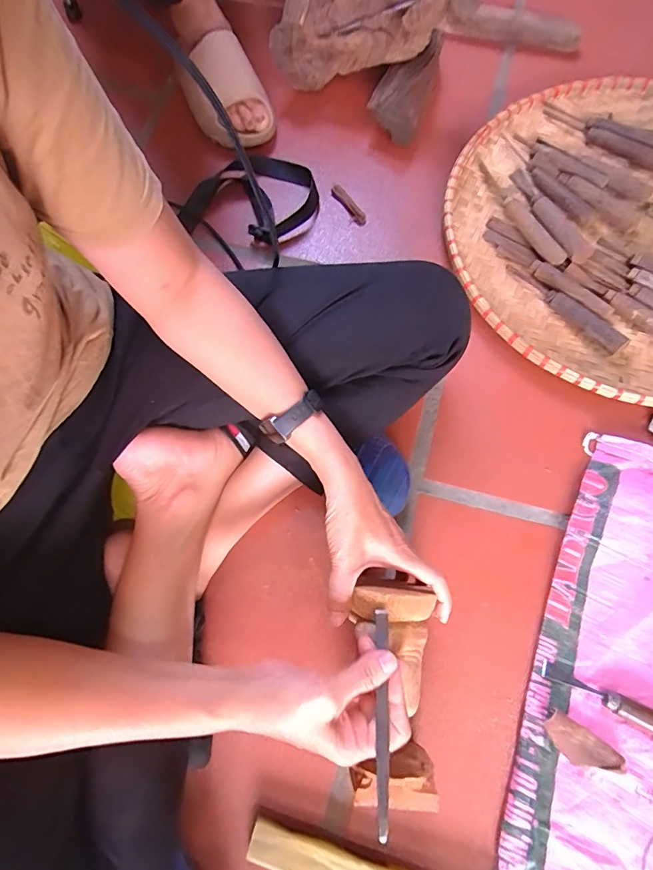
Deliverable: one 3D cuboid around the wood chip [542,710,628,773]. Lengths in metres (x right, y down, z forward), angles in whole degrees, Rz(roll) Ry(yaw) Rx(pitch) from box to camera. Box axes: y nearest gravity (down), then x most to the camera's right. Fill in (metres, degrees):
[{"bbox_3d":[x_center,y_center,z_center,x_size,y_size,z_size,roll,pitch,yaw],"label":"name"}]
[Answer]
[{"bbox_3d":[0.242,0.295,0.425,0.074,0.015,0.032,30,76,11],"label":"wood chip"}]

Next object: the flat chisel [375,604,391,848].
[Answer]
[{"bbox_3d":[0.041,0.206,0.332,0.010,0.010,0.143,2,58,3],"label":"flat chisel"}]

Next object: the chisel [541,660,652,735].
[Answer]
[{"bbox_3d":[0.296,0.268,0.433,0.169,0.017,0.020,25,75,10],"label":"chisel"}]

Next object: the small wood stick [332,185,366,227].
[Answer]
[{"bbox_3d":[0.032,-0.327,0.636,0.020,0.009,0.080,-31,74,-7],"label":"small wood stick"}]

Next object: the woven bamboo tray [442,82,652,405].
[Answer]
[{"bbox_3d":[0.405,-0.283,0.600,0.458,0.045,0.509,43,79,14],"label":"woven bamboo tray"}]

